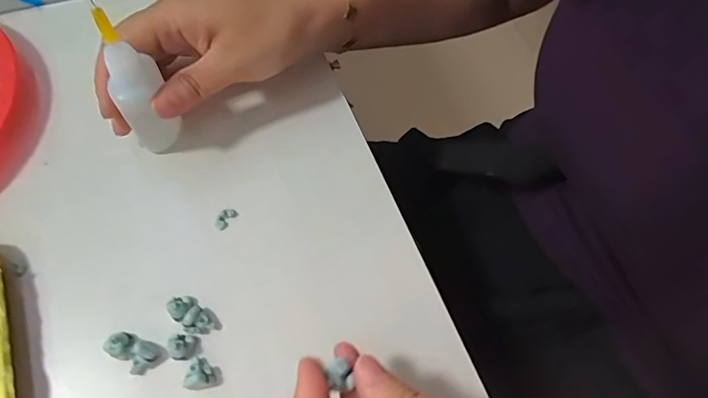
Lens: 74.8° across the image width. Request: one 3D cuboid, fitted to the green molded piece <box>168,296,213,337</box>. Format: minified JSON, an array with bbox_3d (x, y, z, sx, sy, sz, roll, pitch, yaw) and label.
[{"bbox_3d":[-0.079,0.056,0.224,0.023,0.010,0.013,39,68,16],"label":"green molded piece"}]

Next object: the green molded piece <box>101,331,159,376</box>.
[{"bbox_3d":[-0.104,0.071,0.216,0.025,0.008,0.014,22,65,8],"label":"green molded piece"}]

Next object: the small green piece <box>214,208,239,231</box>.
[{"bbox_3d":[-0.070,0.010,0.253,0.007,0.004,0.014,35,67,14],"label":"small green piece"}]

